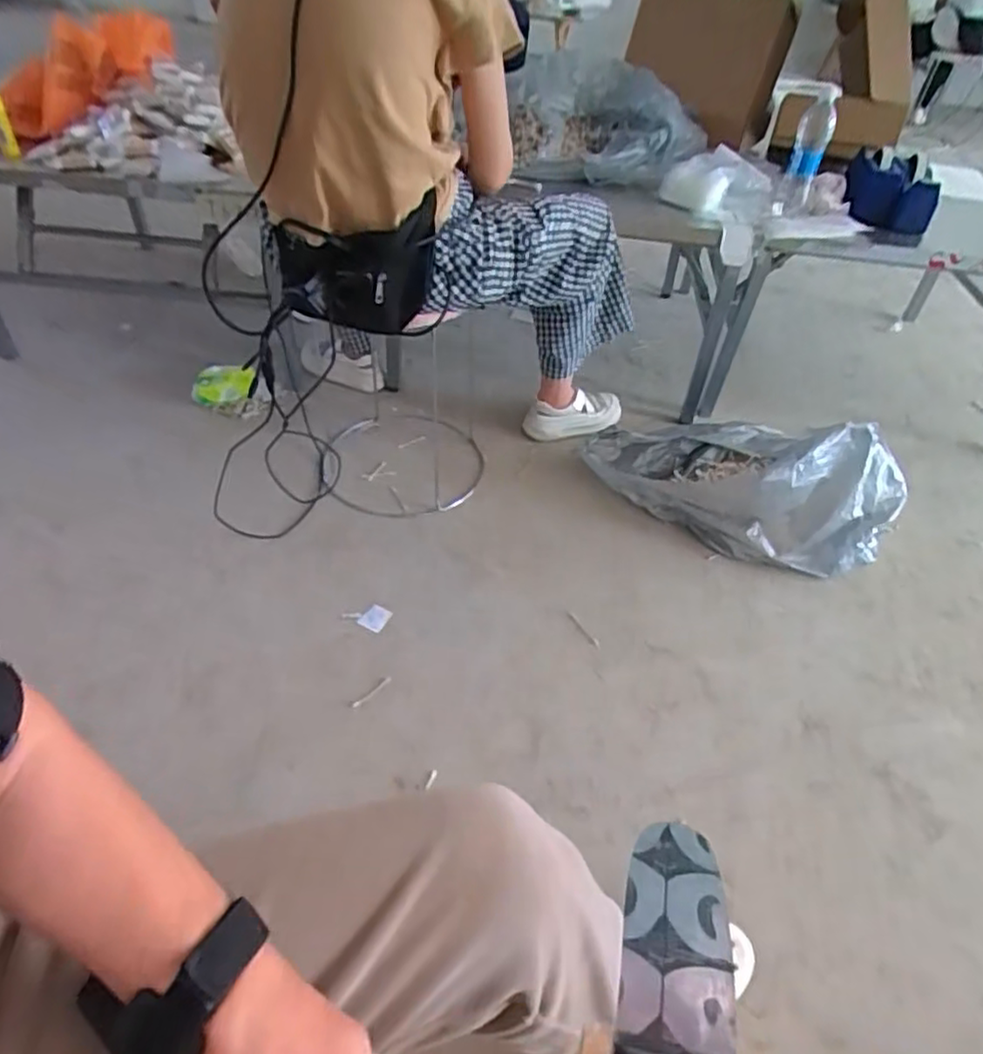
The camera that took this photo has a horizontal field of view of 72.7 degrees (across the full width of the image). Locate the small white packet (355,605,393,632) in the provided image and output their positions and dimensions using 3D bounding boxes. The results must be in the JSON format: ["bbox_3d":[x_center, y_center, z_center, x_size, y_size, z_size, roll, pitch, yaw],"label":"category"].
[{"bbox_3d":[-0.204,0.159,1.174,0.042,0.008,0.050,25,48,21],"label":"small white packet"}]

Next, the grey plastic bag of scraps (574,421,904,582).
[{"bbox_3d":[0.503,-0.129,1.360,0.591,0.232,0.272,31,50,25],"label":"grey plastic bag of scraps"}]

